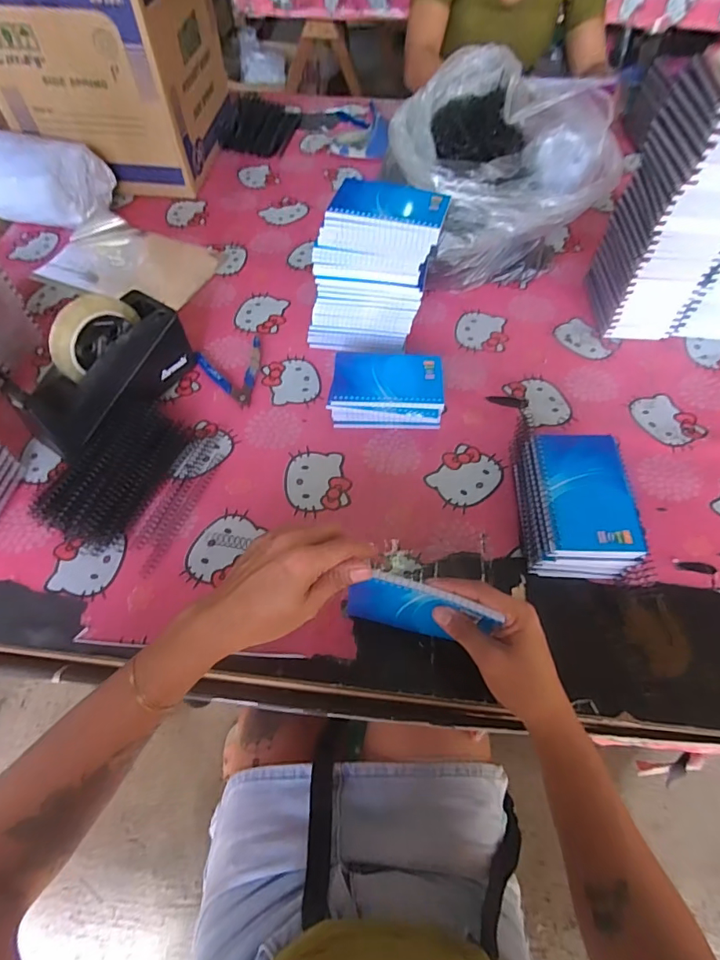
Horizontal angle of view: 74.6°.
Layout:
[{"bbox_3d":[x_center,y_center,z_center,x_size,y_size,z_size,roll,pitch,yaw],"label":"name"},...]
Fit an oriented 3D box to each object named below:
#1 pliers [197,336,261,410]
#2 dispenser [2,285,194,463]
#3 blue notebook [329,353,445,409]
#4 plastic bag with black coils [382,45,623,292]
[{"bbox_3d":[-0.155,-0.138,0.611,0.085,0.014,0.103,-22,62,-13],"label":"pliers"},{"bbox_3d":[-0.292,-0.125,0.547,0.078,0.127,0.199,28,63,15],"label":"dispenser"},{"bbox_3d":[0.034,-0.123,0.568,0.130,0.009,0.084,3,59,1],"label":"blue notebook"},{"bbox_3d":[0.180,-0.418,0.662,0.263,0.222,0.218,-20,61,-12],"label":"plastic bag with black coils"}]

